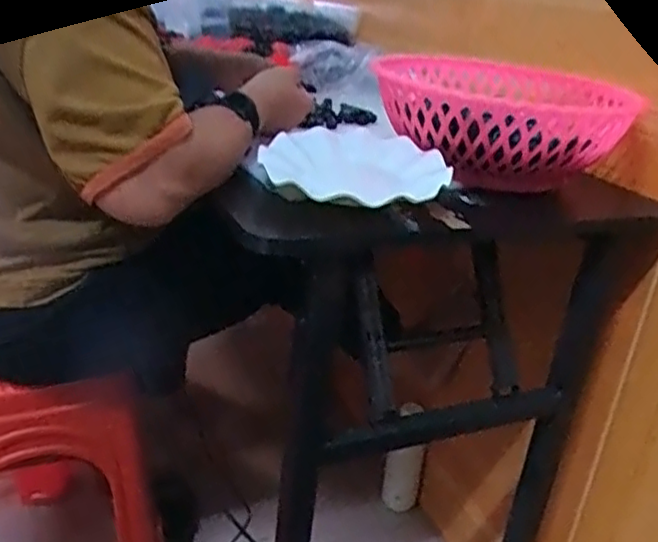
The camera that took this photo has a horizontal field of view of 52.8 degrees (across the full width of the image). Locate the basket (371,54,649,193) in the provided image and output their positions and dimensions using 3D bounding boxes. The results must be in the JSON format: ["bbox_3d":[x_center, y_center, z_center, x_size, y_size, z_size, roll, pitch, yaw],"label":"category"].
[{"bbox_3d":[0.200,-0.179,0.793,0.282,0.098,0.292,11,25,10],"label":"basket"}]

